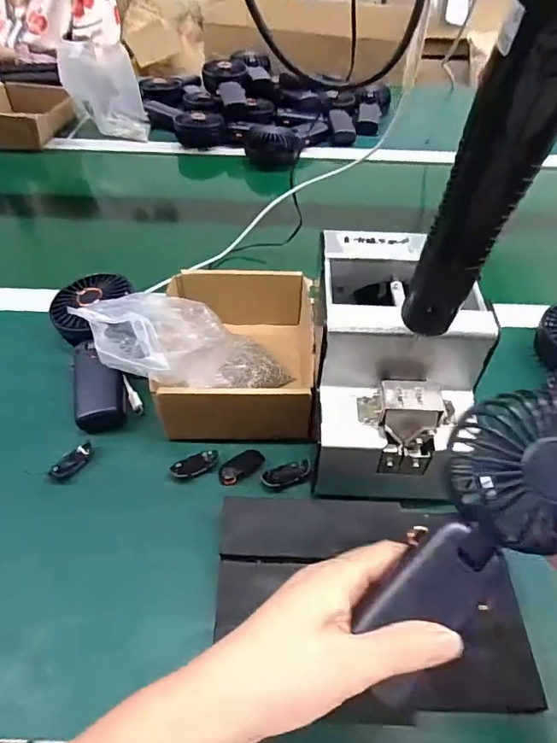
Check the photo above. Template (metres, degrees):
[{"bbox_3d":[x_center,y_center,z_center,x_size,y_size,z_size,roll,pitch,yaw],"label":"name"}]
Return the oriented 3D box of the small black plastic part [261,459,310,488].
[{"bbox_3d":[0.007,0.087,0.429,0.044,0.005,0.021,-19,51,-19],"label":"small black plastic part"}]

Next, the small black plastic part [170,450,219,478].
[{"bbox_3d":[-0.072,0.080,0.437,0.042,0.007,0.021,-23,52,-22],"label":"small black plastic part"}]

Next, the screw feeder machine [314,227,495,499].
[{"bbox_3d":[0.093,-0.004,0.410,0.130,0.133,0.179,4,47,1],"label":"screw feeder machine"}]

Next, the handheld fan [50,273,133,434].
[{"bbox_3d":[-0.181,-0.024,0.502,0.077,0.035,0.185,-11,63,-13],"label":"handheld fan"}]

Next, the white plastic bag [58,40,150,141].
[{"bbox_3d":[-0.312,-0.490,0.870,0.159,0.141,0.055,14,48,10],"label":"white plastic bag"}]

